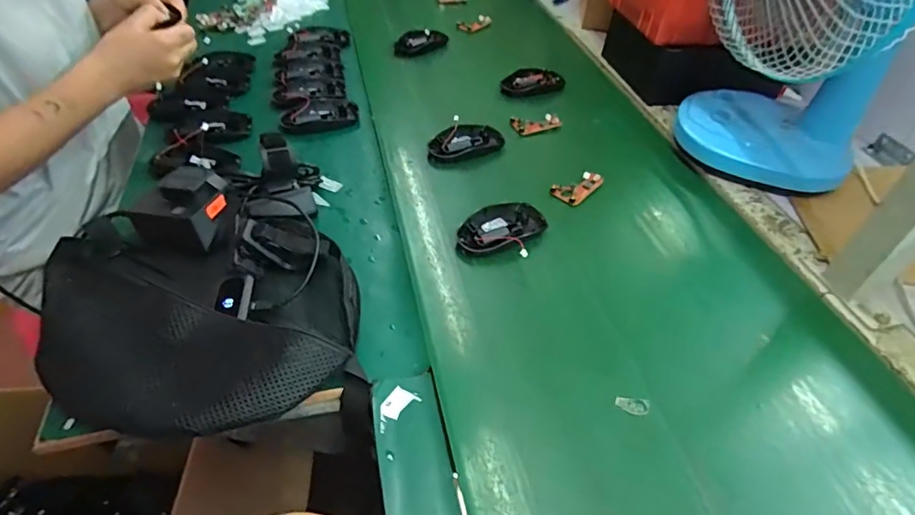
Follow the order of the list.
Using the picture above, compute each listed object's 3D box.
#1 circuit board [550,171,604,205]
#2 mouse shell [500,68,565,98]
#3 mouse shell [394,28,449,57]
[{"bbox_3d":[0.146,-0.088,0.620,0.037,0.011,0.064,36,54,28],"label":"circuit board"},{"bbox_3d":[0.118,-0.277,0.798,0.098,0.019,0.048,-6,46,-9],"label":"mouse shell"},{"bbox_3d":[-0.066,-0.377,0.881,0.054,0.023,0.107,29,51,23],"label":"mouse shell"}]

